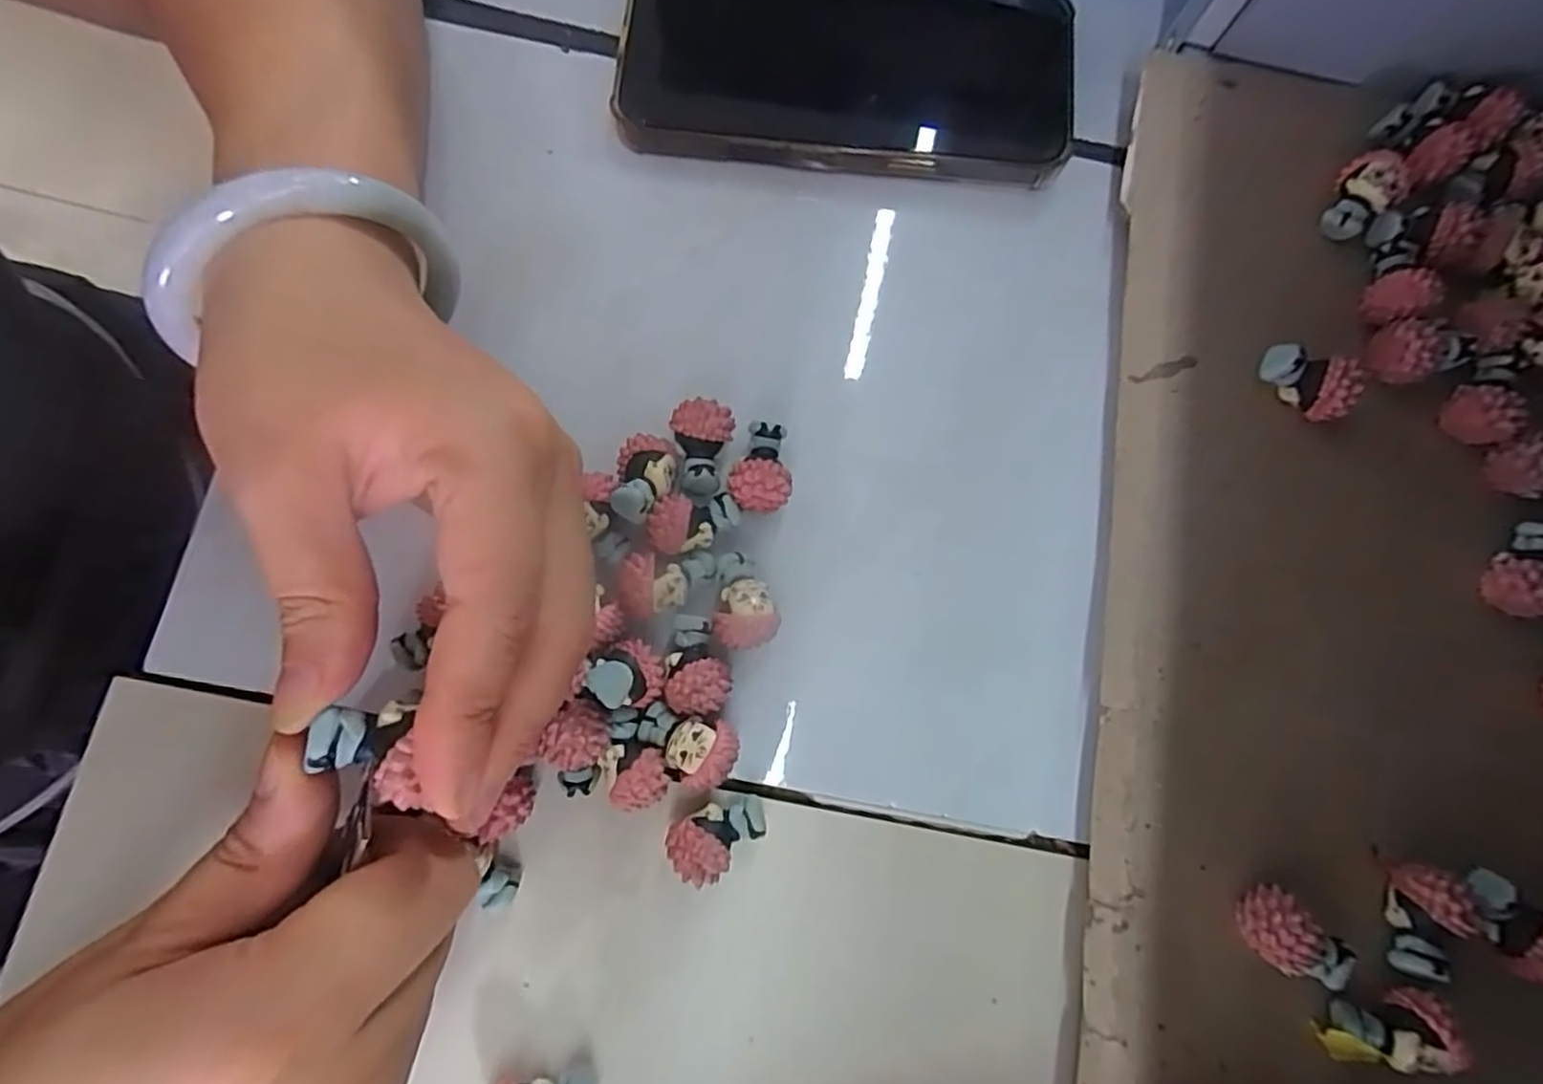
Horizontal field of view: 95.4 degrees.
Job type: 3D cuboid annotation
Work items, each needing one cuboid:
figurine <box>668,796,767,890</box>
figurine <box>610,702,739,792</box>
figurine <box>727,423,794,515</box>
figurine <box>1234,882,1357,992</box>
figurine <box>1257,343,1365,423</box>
[{"bbox_3d":[-0.016,0.084,0.204,0.027,0.020,0.018,-36,82,-10],"label":"figurine"},{"bbox_3d":[-0.029,0.059,0.207,0.038,0.014,0.019,17,78,1],"label":"figurine"},{"bbox_3d":[-0.003,-0.023,0.226,0.019,0.017,0.027,3,78,-2],"label":"figurine"},{"bbox_3d":[0.142,0.108,0.190,0.031,0.018,0.018,33,78,4],"label":"figurine"},{"bbox_3d":[0.170,-0.052,0.223,0.029,0.015,0.013,37,79,5],"label":"figurine"}]

